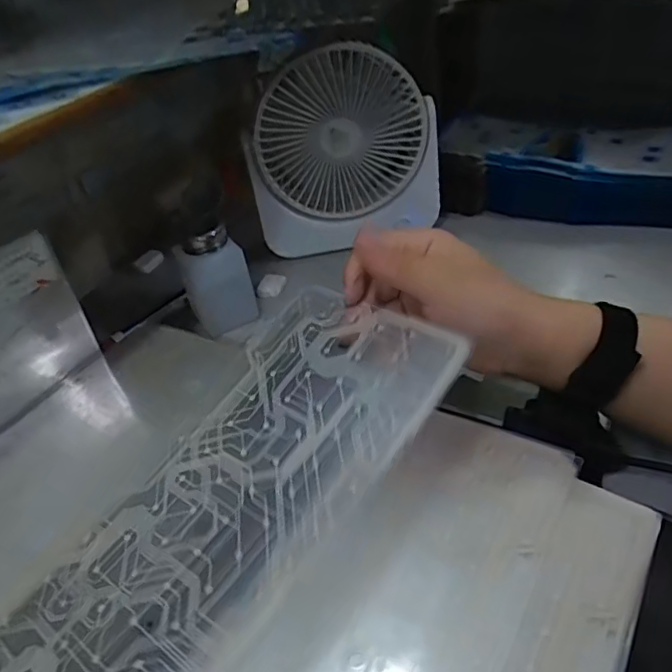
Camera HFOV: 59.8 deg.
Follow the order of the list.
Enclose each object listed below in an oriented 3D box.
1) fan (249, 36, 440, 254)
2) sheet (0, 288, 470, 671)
[{"bbox_3d":[0.006,-0.179,0.577,0.181,0.185,0.061,-16,39,-8],"label":"fan"},{"bbox_3d":[-0.092,0.114,0.244,0.109,0.042,0.403,21,48,30],"label":"sheet"}]

